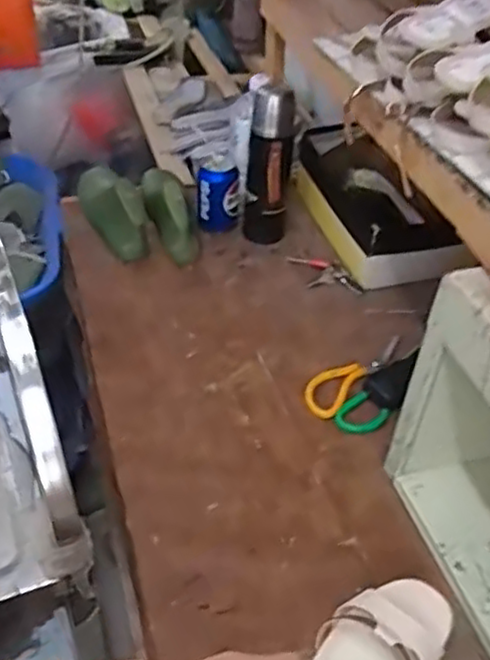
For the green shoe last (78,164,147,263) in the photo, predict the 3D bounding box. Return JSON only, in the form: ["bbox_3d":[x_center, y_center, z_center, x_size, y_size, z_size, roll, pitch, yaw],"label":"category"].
[{"bbox_3d":[-0.218,-0.206,1.118,0.074,0.097,0.224,-14,44,-20],"label":"green shoe last"}]

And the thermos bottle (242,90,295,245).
[{"bbox_3d":[0.037,-0.239,1.070,0.068,0.244,0.071,4,41,-1],"label":"thermos bottle"}]

